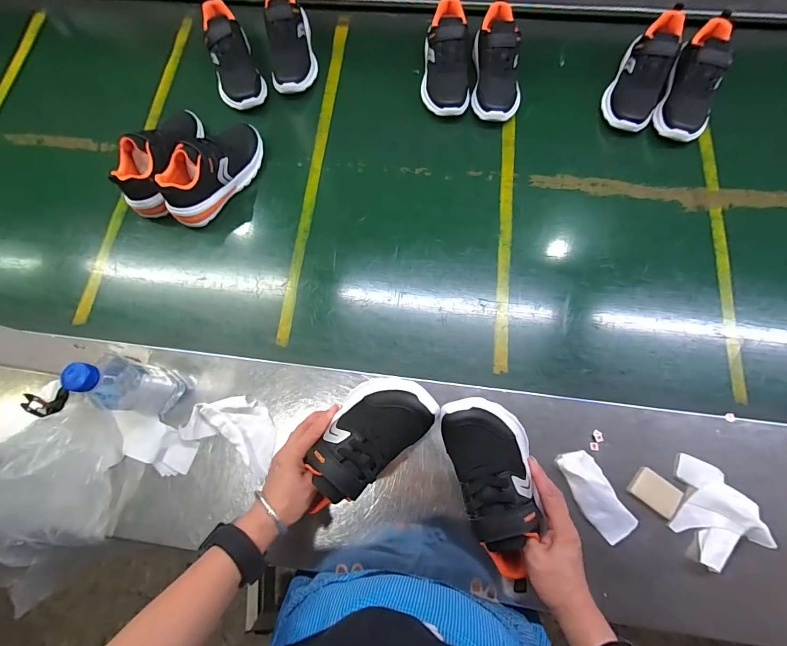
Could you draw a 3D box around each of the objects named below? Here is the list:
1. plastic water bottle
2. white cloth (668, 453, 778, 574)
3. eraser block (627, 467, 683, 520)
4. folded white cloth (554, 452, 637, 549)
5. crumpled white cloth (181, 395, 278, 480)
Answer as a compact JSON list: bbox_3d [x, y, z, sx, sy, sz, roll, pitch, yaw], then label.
[{"bbox_3d":[-0.349,0.080,0.489,0.065,0.171,0.065,8,74,5],"label":"plastic water bottle"},{"bbox_3d":[0.404,0.238,0.478,0.099,0.033,0.122,-34,75,-7],"label":"white cloth"},{"bbox_3d":[0.347,0.223,0.494,0.056,0.010,0.041,36,78,11],"label":"eraser block"},{"bbox_3d":[0.267,0.227,0.495,0.052,0.019,0.119,-31,75,-7],"label":"folded white cloth"},{"bbox_3d":[-0.224,0.150,0.536,0.131,0.019,0.083,24,76,9],"label":"crumpled white cloth"}]

